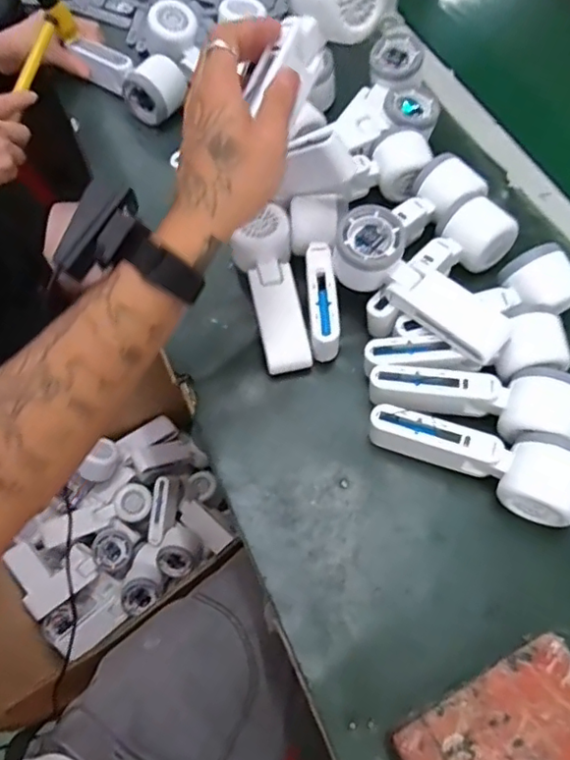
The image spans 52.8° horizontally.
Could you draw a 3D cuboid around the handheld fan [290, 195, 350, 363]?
[{"bbox_3d":[0.034,-0.096,0.539,0.050,0.054,0.160,-4,63,1],"label":"handheld fan"}]

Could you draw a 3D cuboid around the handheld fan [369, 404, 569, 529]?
[{"bbox_3d":[0.155,0.056,0.465,0.163,0.047,0.063,27,69,14],"label":"handheld fan"}]

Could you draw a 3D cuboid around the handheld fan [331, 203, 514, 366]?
[{"bbox_3d":[0.119,-0.084,0.485,0.167,0.045,0.063,34,70,18],"label":"handheld fan"}]

